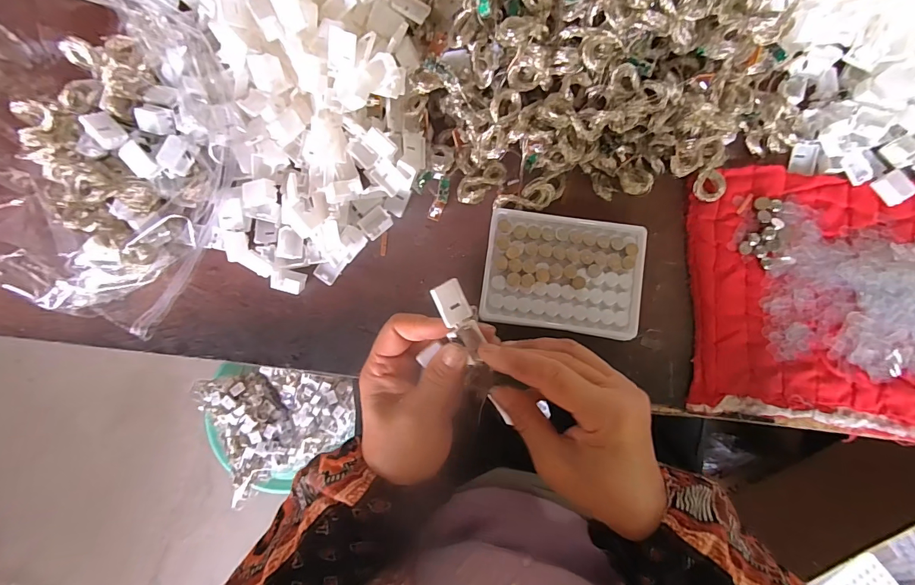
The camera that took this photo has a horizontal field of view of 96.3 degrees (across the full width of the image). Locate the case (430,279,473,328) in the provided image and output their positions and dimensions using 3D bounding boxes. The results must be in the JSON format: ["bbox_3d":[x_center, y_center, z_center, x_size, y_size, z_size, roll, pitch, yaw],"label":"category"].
[{"bbox_3d":[-0.004,0.007,0.262,0.022,0.008,0.027,-32,102,-31],"label":"case"}]

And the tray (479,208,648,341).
[{"bbox_3d":[0.089,-0.017,0.351,0.129,0.024,0.097,8,86,2],"label":"tray"}]

